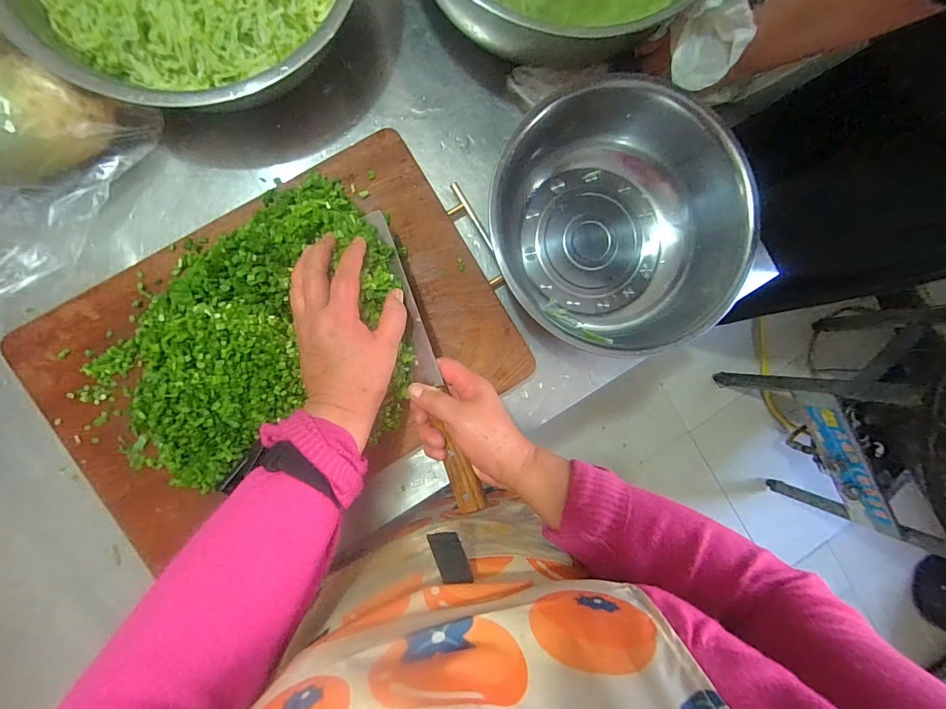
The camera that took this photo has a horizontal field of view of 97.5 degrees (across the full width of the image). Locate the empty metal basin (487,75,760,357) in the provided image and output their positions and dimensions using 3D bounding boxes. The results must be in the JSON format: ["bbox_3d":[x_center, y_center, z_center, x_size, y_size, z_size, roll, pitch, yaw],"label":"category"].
[{"bbox_3d":[0.151,-0.139,0.469,0.259,0.114,0.252,0,90,-7],"label":"empty metal basin"}]

